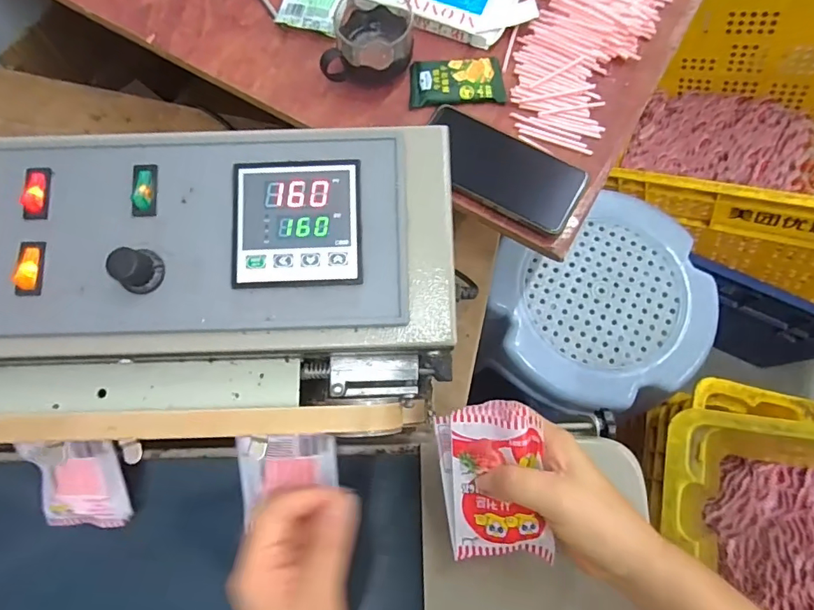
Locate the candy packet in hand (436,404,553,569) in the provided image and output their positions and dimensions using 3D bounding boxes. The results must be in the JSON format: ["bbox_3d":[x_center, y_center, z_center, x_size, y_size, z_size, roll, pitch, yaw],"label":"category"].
[{"bbox_3d":[0.056,0.115,0.313,0.064,0.015,0.101,-7,97,16],"label":"candy packet in hand"}]

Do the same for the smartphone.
[{"bbox_3d":[0.089,-0.131,0.469,0.158,0.015,0.080,28,76,9],"label":"smartphone"}]

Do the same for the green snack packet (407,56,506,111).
[{"bbox_3d":[0.051,-0.226,0.488,0.094,0.009,0.051,-1,73,1],"label":"green snack packet"}]

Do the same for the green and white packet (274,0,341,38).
[{"bbox_3d":[-0.099,-0.335,0.526,0.065,0.005,0.090,12,74,4],"label":"green and white packet"}]

